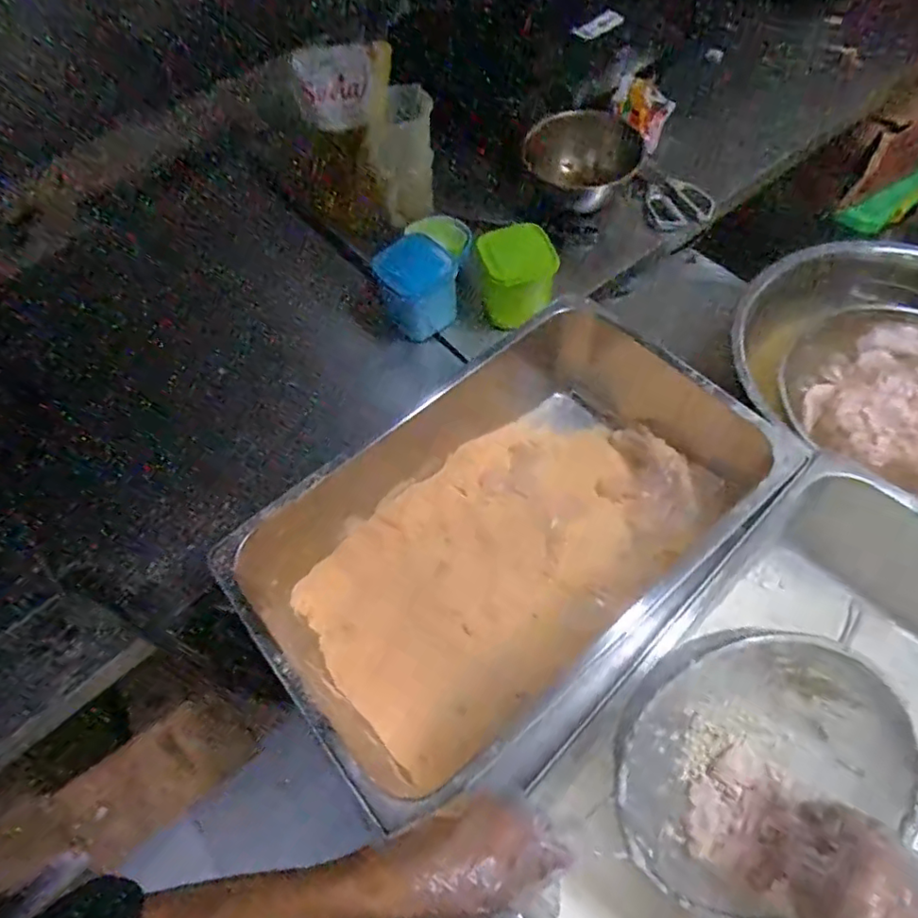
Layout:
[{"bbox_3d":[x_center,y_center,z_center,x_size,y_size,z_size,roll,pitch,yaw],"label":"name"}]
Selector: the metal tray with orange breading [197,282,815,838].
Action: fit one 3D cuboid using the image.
[{"bbox_3d":[0.047,0.079,0.725,0.573,0.117,0.362,-37,65,-15],"label":"metal tray with orange breading"}]

